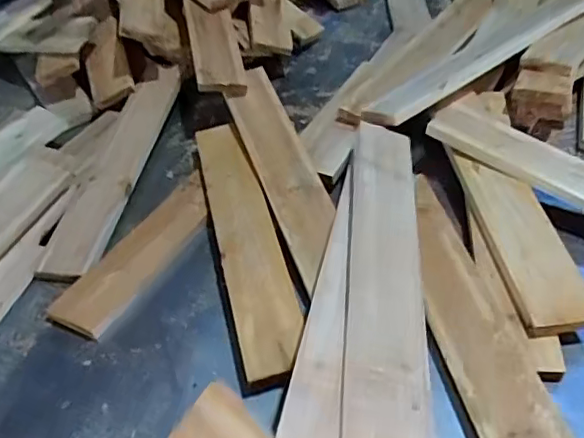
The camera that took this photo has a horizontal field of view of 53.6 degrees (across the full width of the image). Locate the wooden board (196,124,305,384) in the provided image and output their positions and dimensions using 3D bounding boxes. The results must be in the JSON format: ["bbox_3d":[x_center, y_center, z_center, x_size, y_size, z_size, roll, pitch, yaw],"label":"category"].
[{"bbox_3d":[-0.068,0.012,0.822,0.084,0.030,0.484,-18,45,-2],"label":"wooden board"}]

